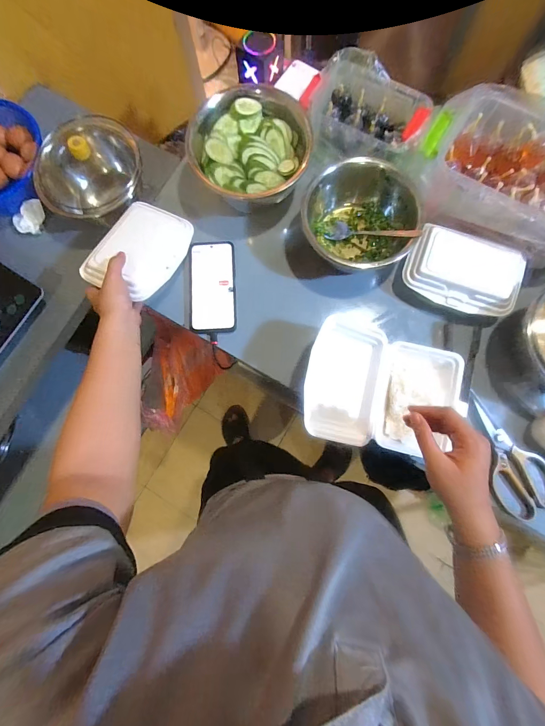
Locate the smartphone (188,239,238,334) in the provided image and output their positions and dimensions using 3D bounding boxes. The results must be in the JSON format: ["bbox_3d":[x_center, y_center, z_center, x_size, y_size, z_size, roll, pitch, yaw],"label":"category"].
[{"bbox_3d":[-0.109,-0.138,0.577,0.082,0.009,0.165,-3,86,0],"label":"smartphone"}]

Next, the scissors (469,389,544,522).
[{"bbox_3d":[0.395,0.145,0.520,0.096,0.010,0.205,-13,81,0],"label":"scissors"}]

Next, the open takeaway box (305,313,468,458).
[{"bbox_3d":[0.179,0.042,0.499,0.225,0.058,0.186,14,82,4],"label":"open takeaway box"}]

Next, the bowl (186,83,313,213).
[{"bbox_3d":[-0.037,-0.367,0.571,0.208,0.098,0.204,-18,81,-1],"label":"bowl"}]

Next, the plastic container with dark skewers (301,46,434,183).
[{"bbox_3d":[0.175,-0.450,0.565,0.222,0.080,0.178,25,83,5],"label":"plastic container with dark skewers"}]

